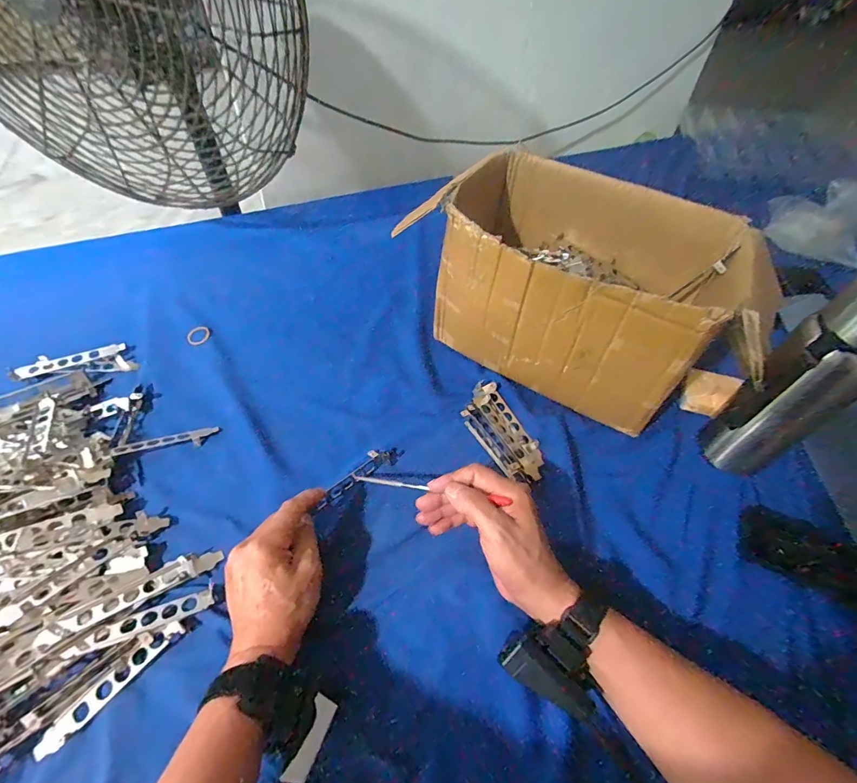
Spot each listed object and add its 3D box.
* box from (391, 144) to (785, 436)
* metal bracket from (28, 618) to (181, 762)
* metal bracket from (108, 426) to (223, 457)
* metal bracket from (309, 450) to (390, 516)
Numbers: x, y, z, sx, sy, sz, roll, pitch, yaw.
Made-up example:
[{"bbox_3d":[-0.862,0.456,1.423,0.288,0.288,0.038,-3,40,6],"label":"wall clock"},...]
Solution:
[{"bbox_3d":[0.190,-0.118,0.527,0.344,0.206,0.219,24,55,15],"label":"box"},{"bbox_3d":[-0.257,0.237,0.348,0.018,0.012,0.117,37,59,21],"label":"metal bracket"},{"bbox_3d":[-0.294,0.057,0.481,0.105,0.010,0.021,-14,56,-14],"label":"metal bracket"},{"bbox_3d":[-0.081,0.092,0.459,0.019,0.009,0.096,39,56,22],"label":"metal bracket"}]

